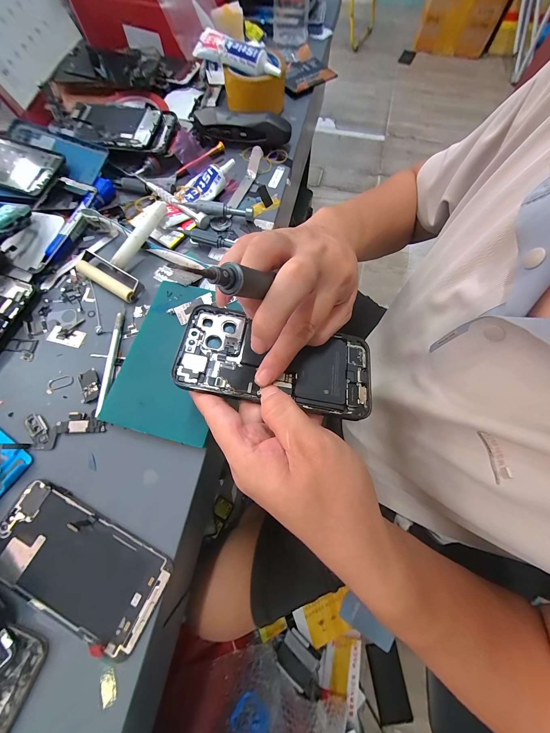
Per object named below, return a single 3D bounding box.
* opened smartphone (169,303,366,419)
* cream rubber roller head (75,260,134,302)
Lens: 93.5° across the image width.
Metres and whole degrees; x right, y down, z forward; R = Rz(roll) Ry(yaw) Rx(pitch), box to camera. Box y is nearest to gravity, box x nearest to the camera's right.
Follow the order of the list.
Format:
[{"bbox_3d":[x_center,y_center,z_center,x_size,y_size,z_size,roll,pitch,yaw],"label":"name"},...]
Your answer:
[{"bbox_3d":[0.003,-0.005,0.218,0.159,0.014,0.077,10,72,-5],"label":"opened smartphone"},{"bbox_3d":[-0.205,-0.103,0.312,0.089,0.012,0.016,31,73,11],"label":"cream rubber roller head"}]

